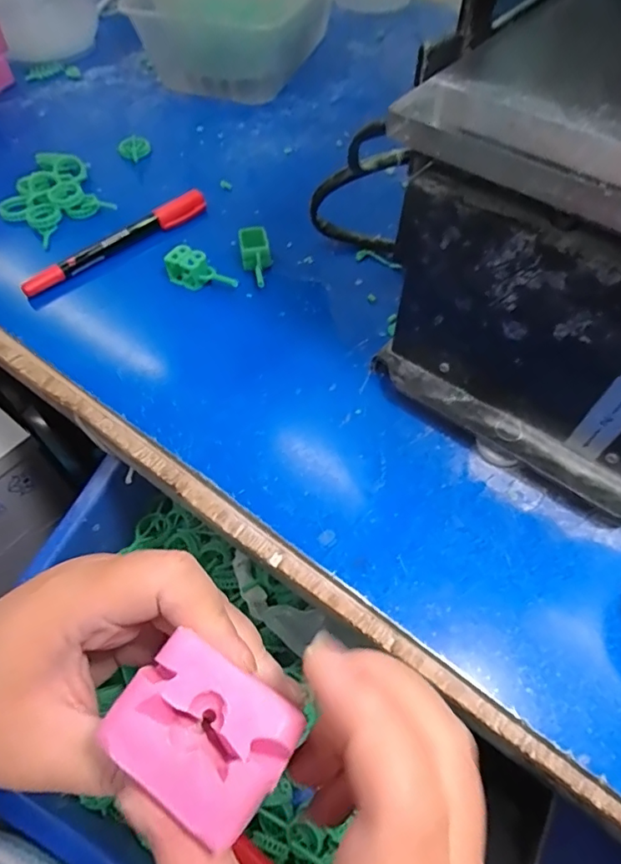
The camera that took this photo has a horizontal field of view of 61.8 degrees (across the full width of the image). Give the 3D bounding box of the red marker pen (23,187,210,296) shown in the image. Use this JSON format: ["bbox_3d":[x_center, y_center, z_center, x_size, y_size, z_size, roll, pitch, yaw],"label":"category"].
[{"bbox_3d":[-0.128,-0.128,0.347,0.138,0.017,0.012,-39,65,-23],"label":"red marker pen"}]

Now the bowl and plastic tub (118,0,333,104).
[{"bbox_3d":[-0.069,-0.381,0.472,0.168,0.088,0.149,-7,57,-5],"label":"bowl and plastic tub"}]

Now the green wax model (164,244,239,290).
[{"bbox_3d":[-0.067,-0.100,0.325,0.045,0.023,0.014,22,59,14],"label":"green wax model"}]

